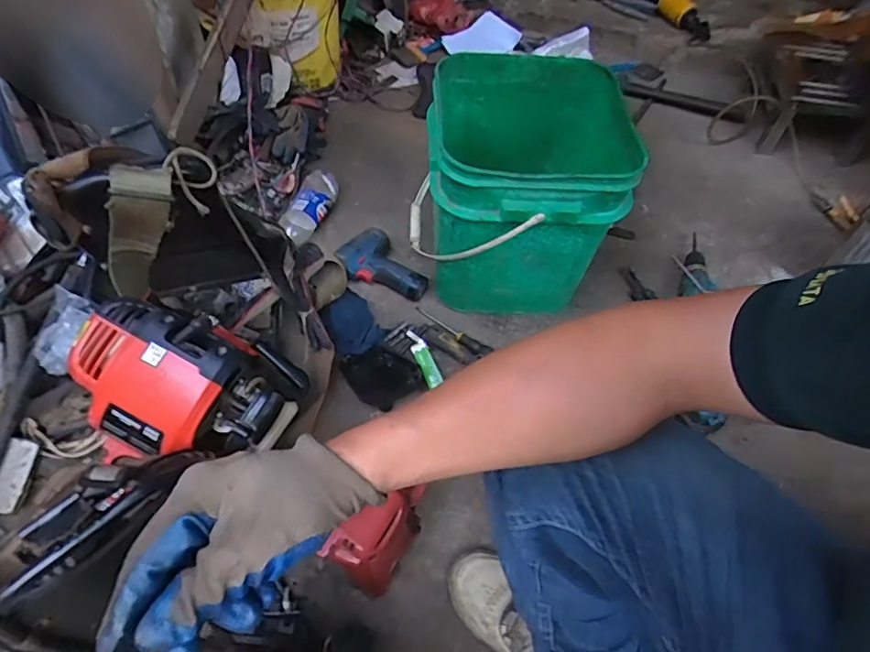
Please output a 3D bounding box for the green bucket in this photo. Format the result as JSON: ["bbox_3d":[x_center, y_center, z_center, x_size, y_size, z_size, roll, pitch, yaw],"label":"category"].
[{"bbox_3d":[0.132,-0.233,0.960,0.308,0.340,0.322,-1,52,-6],"label":"green bucket"}]

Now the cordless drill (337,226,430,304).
[{"bbox_3d":[-0.089,-0.118,1.042,0.171,0.058,0.113,27,54,16],"label":"cordless drill"}]

